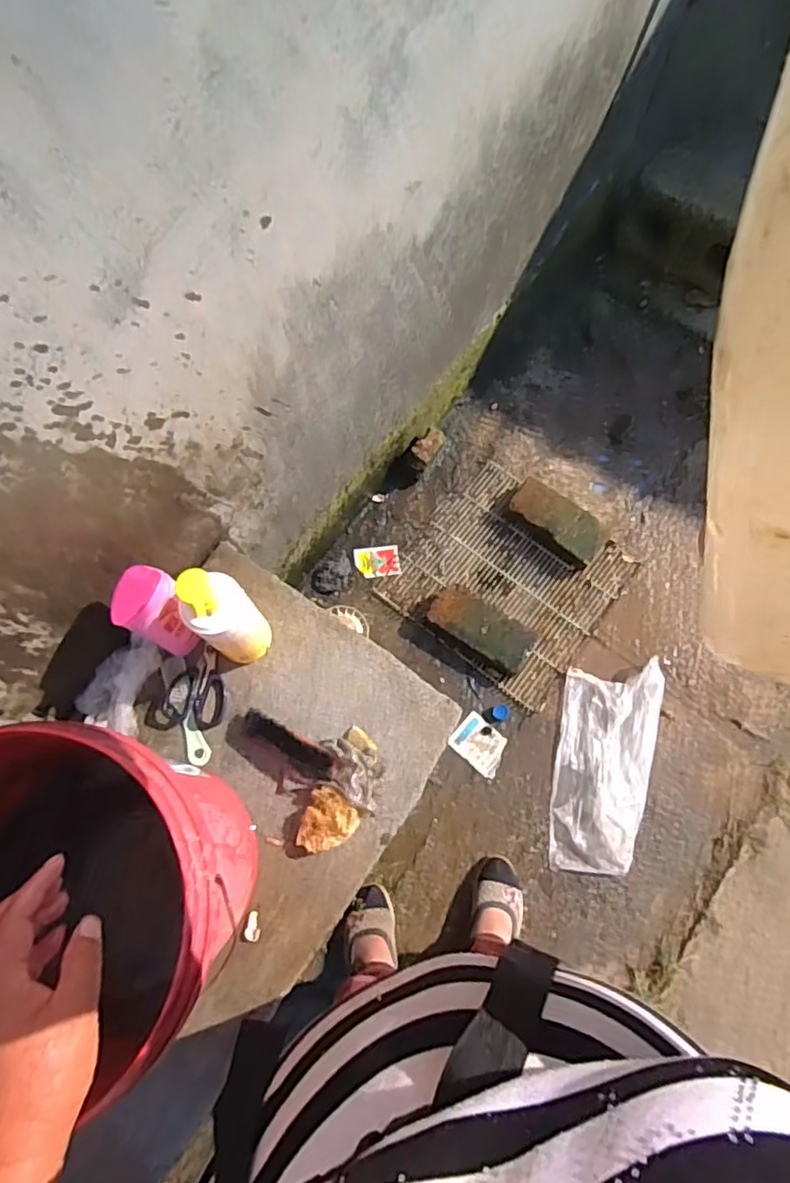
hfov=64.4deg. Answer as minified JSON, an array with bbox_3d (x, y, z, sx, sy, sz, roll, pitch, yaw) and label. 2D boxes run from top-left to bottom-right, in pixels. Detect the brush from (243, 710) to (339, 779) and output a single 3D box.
[{"bbox_3d":[-0.152,0.223,0.892,0.150,0.032,0.050,29,75,8],"label":"brush"}]

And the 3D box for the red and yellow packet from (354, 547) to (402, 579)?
[{"bbox_3d":[-0.041,-0.072,1.510,0.106,0.009,0.077,-6,73,-3],"label":"red and yellow packet"}]

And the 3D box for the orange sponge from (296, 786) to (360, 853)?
[{"bbox_3d":[-0.090,0.316,0.857,0.073,0.045,0.081,21,74,6],"label":"orange sponge"}]

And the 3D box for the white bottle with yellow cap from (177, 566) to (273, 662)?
[{"bbox_3d":[-0.214,0.037,0.815,0.081,0.264,0.059,-39,77,-12],"label":"white bottle with yellow cap"}]

